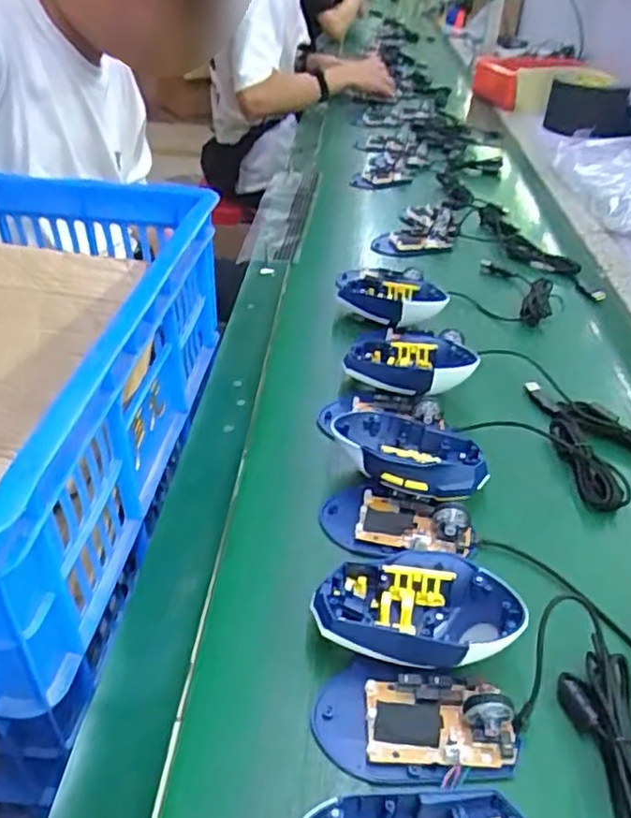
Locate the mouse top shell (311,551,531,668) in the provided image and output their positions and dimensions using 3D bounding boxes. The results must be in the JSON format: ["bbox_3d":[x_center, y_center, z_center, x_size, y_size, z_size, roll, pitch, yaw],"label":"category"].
[{"bbox_3d":[0.060,0.123,0.402,0.123,0.034,0.077,1,36,2],"label":"mouse top shell"}]

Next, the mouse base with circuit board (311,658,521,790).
[{"bbox_3d":[0.054,0.164,0.354,0.107,0.026,0.059,5,36,7],"label":"mouse base with circuit board"}]

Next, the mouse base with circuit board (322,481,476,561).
[{"bbox_3d":[0.057,0.079,0.474,0.108,0.028,0.057,16,39,21],"label":"mouse base with circuit board"}]

